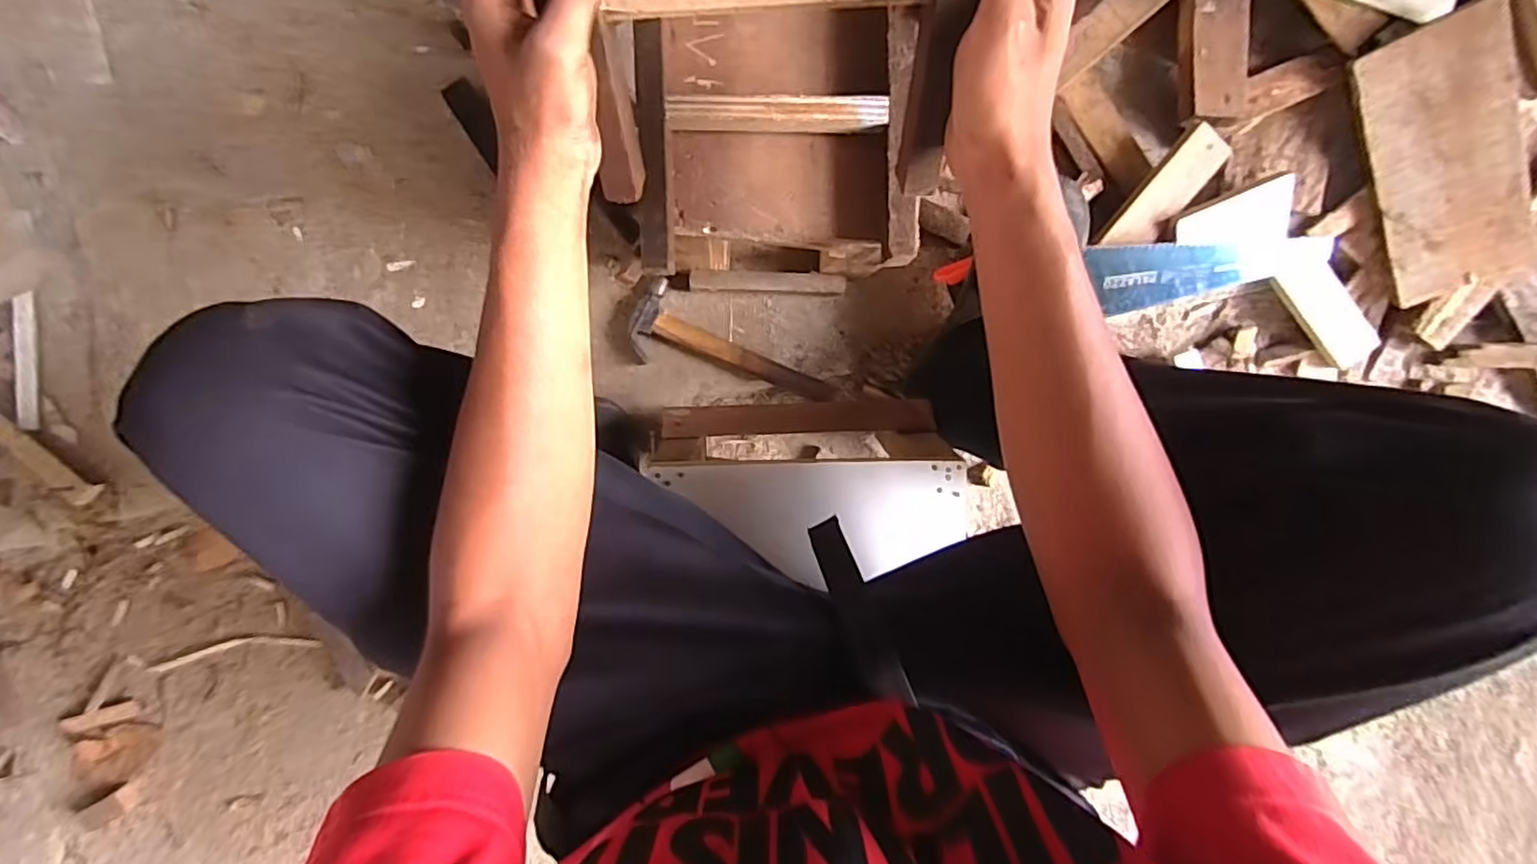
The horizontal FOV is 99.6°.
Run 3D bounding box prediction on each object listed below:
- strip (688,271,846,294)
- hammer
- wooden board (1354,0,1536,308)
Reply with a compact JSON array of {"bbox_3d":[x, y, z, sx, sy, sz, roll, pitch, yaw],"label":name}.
[{"bbox_3d":[0.000,-0.163,0.704,0.167,0.012,0.021,1,95,-2],"label":"strip"},{"bbox_3d":[-0.036,-0.083,0.735,0.240,0.029,0.086,24,93,-4],"label":"hammer"},{"bbox_3d":[0.727,-0.283,0.691,0.123,0.030,0.288,-16,111,32],"label":"wooden board"}]

